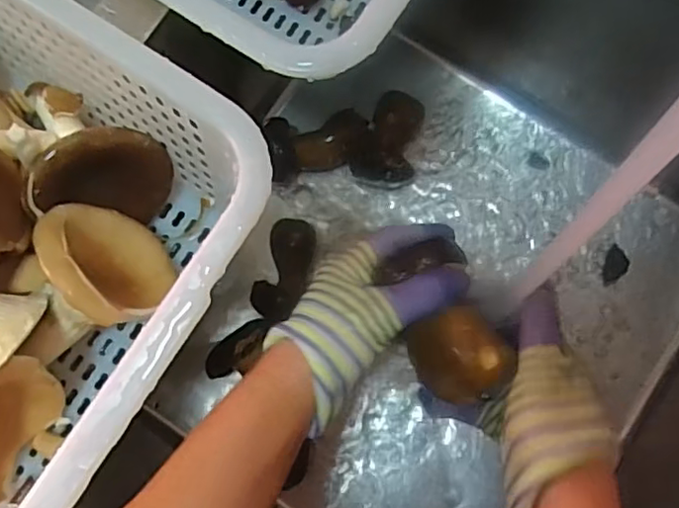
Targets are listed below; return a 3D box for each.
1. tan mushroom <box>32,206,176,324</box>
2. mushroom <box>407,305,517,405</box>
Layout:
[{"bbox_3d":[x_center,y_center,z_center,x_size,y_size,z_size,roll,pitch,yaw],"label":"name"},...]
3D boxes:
[{"bbox_3d":[-0.130,0.005,0.349,0.045,0.074,0.075,-33,81,-2],"label":"tan mushroom"},{"bbox_3d":[0.077,0.057,0.364,0.038,0.066,0.050,-13,66,-37],"label":"mushroom"}]

